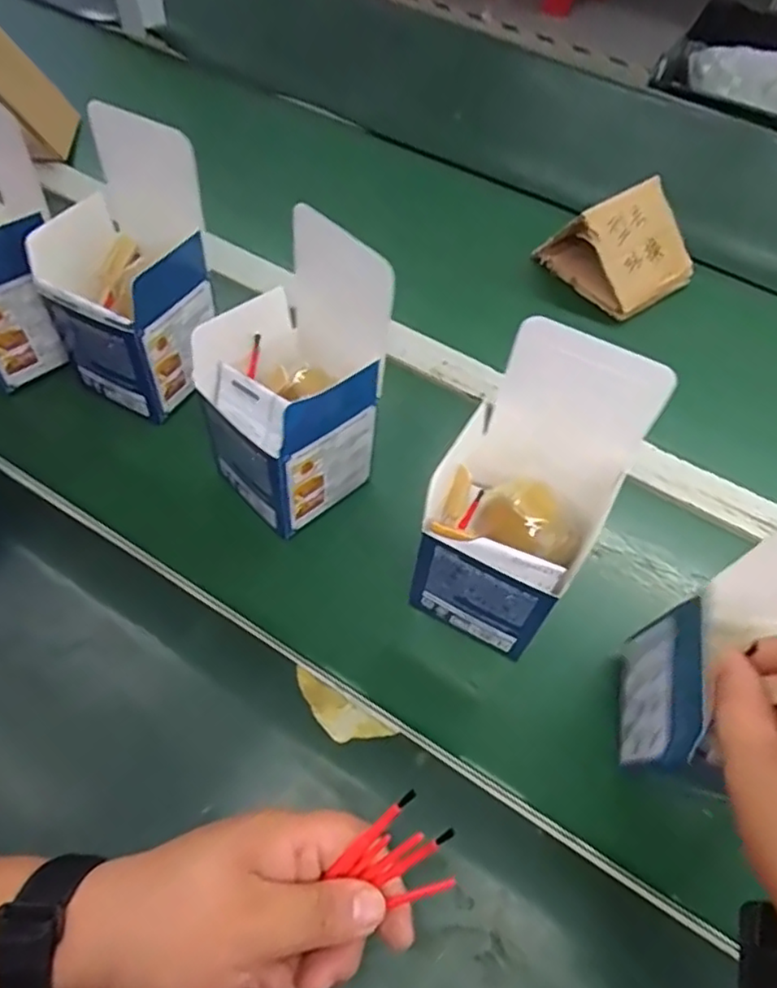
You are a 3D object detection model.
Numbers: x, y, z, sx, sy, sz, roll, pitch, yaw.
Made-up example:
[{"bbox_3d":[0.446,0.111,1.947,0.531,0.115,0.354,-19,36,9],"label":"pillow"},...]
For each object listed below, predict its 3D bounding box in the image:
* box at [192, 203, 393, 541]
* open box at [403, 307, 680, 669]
[{"bbox_3d":[-0.065,-0.068,0.407,0.093,0.159,0.091,-37,66,-25],"label":"box"},{"bbox_3d":[0.077,0.005,0.376,0.099,0.169,0.103,24,57,12],"label":"open box"}]

